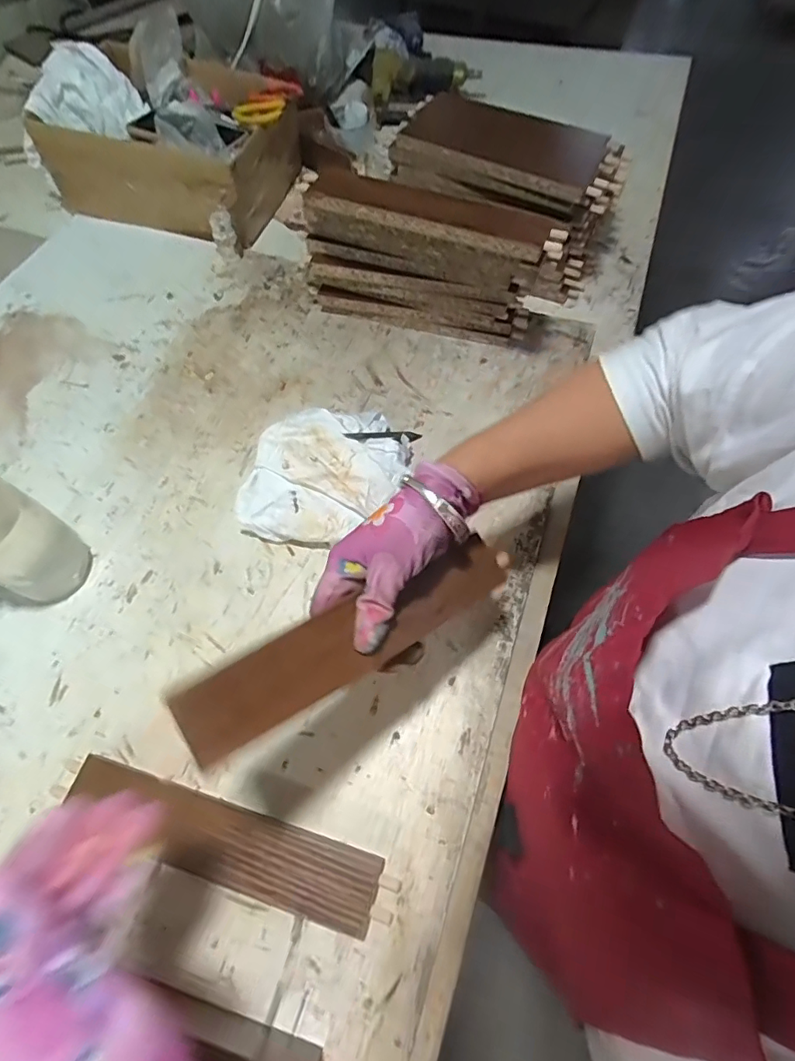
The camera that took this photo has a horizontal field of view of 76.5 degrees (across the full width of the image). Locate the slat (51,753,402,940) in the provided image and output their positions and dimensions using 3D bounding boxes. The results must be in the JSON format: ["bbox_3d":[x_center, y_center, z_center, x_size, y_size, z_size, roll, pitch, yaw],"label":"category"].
[{"bbox_3d":[-0.136,0.242,0.394,0.271,0.017,0.051,15,64,9],"label":"slat"}]

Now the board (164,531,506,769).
[{"bbox_3d":[-0.018,0.066,0.342,0.257,0.011,0.050,-24,84,-34],"label":"board"}]

